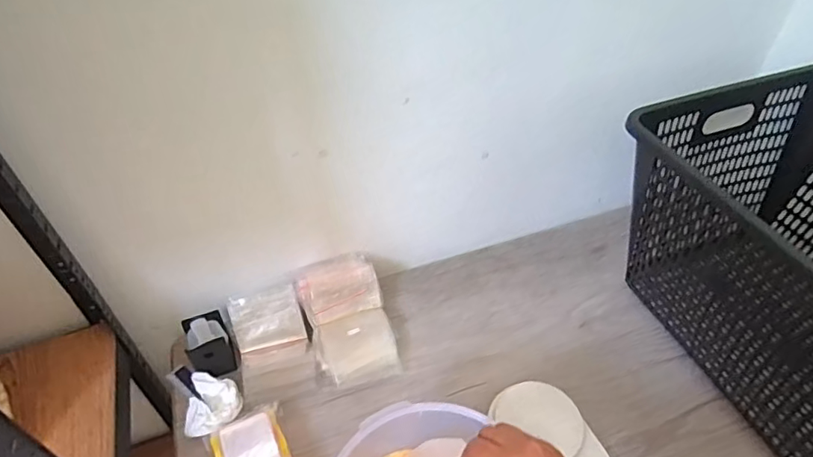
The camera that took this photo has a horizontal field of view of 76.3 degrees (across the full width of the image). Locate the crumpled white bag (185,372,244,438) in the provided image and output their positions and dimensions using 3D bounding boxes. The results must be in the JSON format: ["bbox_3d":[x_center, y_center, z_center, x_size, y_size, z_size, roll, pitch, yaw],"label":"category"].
[{"bbox_3d":[-0.266,0.243,0.715,0.068,0.027,0.080,-2,45,-1],"label":"crumpled white bag"}]

